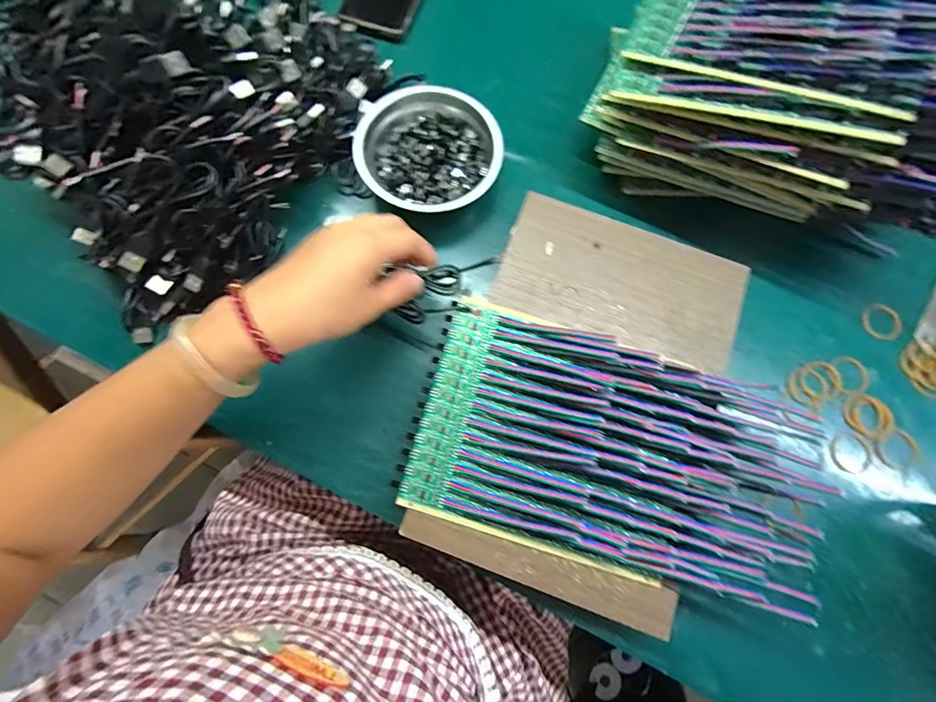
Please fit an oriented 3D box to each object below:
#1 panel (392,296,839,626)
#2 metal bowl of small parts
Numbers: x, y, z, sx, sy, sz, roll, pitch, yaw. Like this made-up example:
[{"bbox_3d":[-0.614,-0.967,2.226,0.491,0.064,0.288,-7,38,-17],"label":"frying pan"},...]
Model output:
[{"bbox_3d":[0.107,0.071,0.303,0.290,0.020,0.162,17,78,3],"label":"panel"},{"bbox_3d":[-0.034,-0.193,0.389,0.128,0.040,0.134,0,78,-1],"label":"metal bowl of small parts"}]

